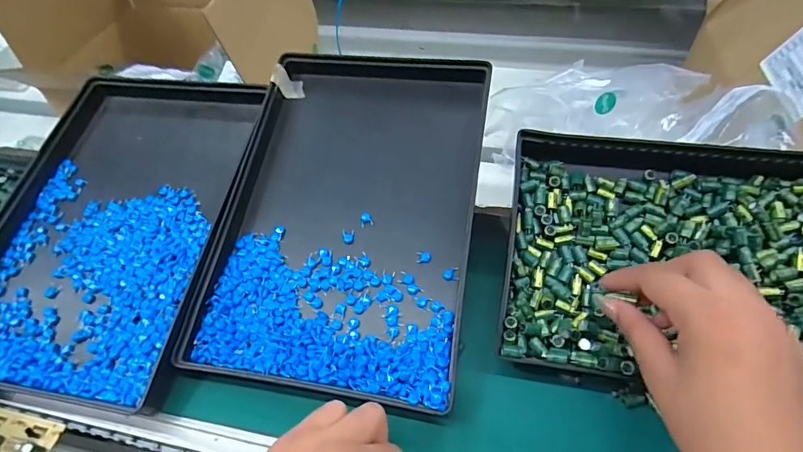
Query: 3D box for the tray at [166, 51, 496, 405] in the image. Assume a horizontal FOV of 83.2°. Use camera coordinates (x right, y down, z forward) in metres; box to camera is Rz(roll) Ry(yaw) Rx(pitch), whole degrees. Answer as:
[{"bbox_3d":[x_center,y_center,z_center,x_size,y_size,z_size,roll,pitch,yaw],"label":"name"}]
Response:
[{"bbox_3d":[-0.038,-0.026,0.363,0.189,0.031,0.302,6,63,11],"label":"tray"}]

